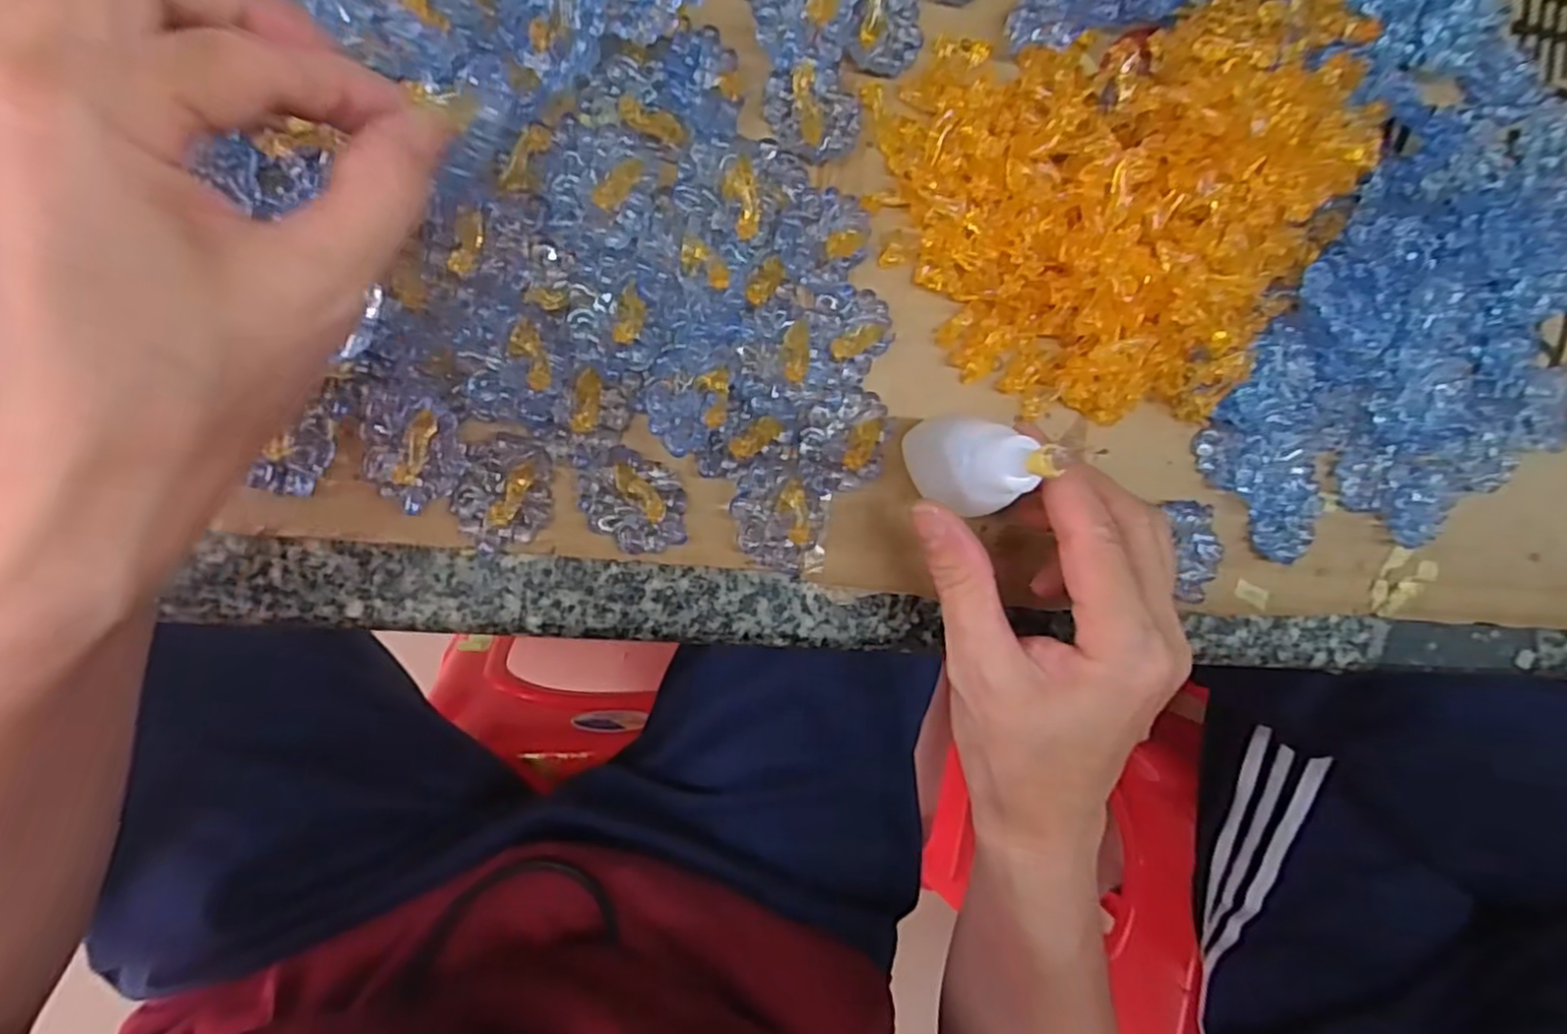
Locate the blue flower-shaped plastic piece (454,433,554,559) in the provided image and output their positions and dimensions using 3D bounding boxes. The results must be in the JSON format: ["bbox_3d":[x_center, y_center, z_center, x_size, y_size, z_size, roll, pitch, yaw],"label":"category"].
[{"bbox_3d":[-0.090,-0.007,0.237,0.029,0.015,0.038,20,89,-10],"label":"blue flower-shaped plastic piece"}]

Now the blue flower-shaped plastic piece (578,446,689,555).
[{"bbox_3d":[-0.049,-0.004,0.246,0.037,0.008,0.030,36,86,-10],"label":"blue flower-shaped plastic piece"}]

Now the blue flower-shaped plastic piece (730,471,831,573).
[{"bbox_3d":[-0.001,0.002,0.251,0.034,0.009,0.030,22,89,-10],"label":"blue flower-shaped plastic piece"}]

